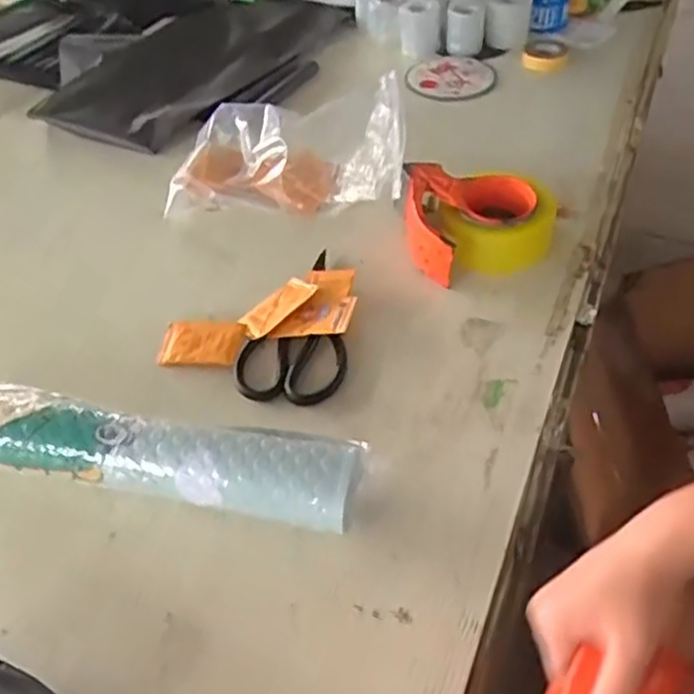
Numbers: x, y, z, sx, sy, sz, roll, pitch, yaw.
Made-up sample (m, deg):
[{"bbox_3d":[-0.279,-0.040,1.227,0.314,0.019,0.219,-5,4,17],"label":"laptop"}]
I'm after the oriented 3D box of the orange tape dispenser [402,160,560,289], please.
[{"bbox_3d":[0.140,-0.128,0.772,0.167,0.059,0.142,6,46,9],"label":"orange tape dispenser"}]

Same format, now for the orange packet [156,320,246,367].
[{"bbox_3d":[-0.145,-0.005,0.702,0.084,0.012,0.053,0,45,3],"label":"orange packet"}]

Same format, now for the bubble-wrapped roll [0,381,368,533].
[{"bbox_3d":[-0.190,0.079,0.586,0.413,0.060,0.075,7,46,13],"label":"bubble-wrapped roll"}]

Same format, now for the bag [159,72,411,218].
[{"bbox_3d":[-0.071,-0.238,0.886,0.283,0.079,0.187,4,46,7],"label":"bag"}]

